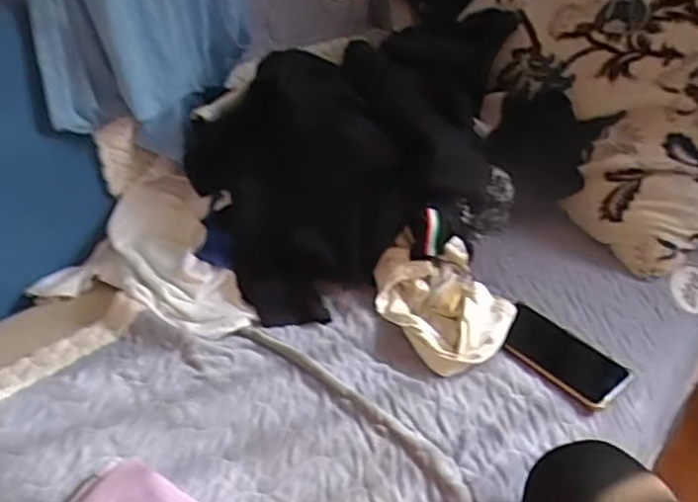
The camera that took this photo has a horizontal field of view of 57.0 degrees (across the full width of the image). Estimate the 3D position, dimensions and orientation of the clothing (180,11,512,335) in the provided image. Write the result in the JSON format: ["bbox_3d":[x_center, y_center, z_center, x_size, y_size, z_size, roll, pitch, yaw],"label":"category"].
[{"bbox_3d":[0.042,-0.137,0.880,0.480,0.231,0.271,-16,40,-22],"label":"clothing"}]

